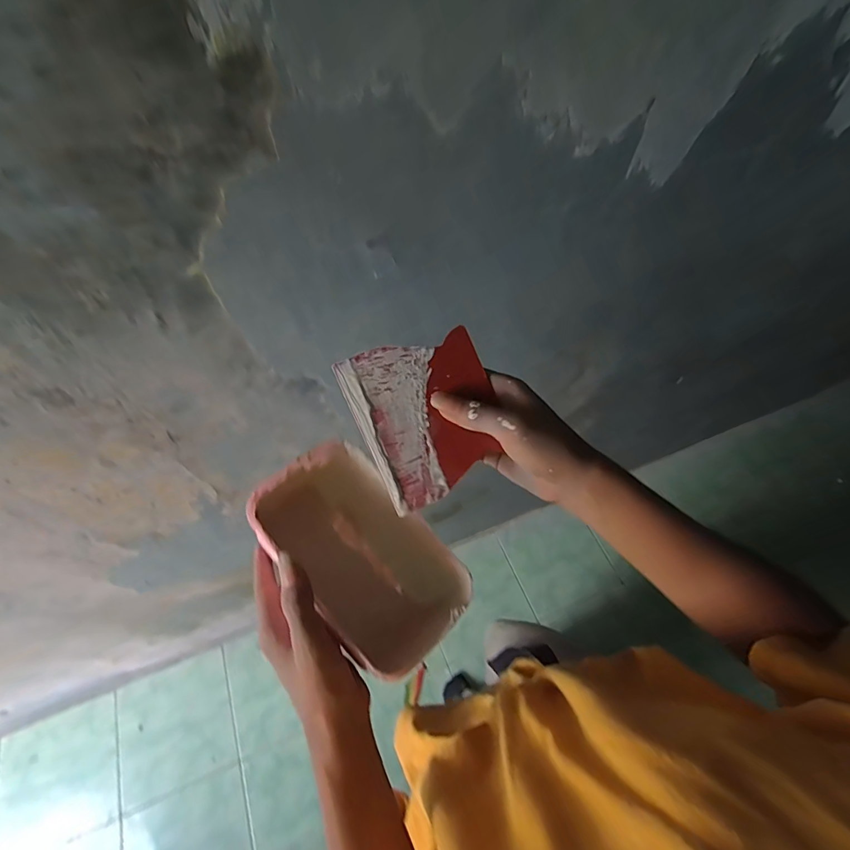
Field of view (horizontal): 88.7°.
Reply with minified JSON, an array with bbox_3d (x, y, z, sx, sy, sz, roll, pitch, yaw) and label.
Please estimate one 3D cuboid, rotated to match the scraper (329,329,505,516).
[{"bbox_3d":[0.003,-0.009,0.344,0.107,0.010,0.122,-24,90,-10],"label":"scraper"}]

